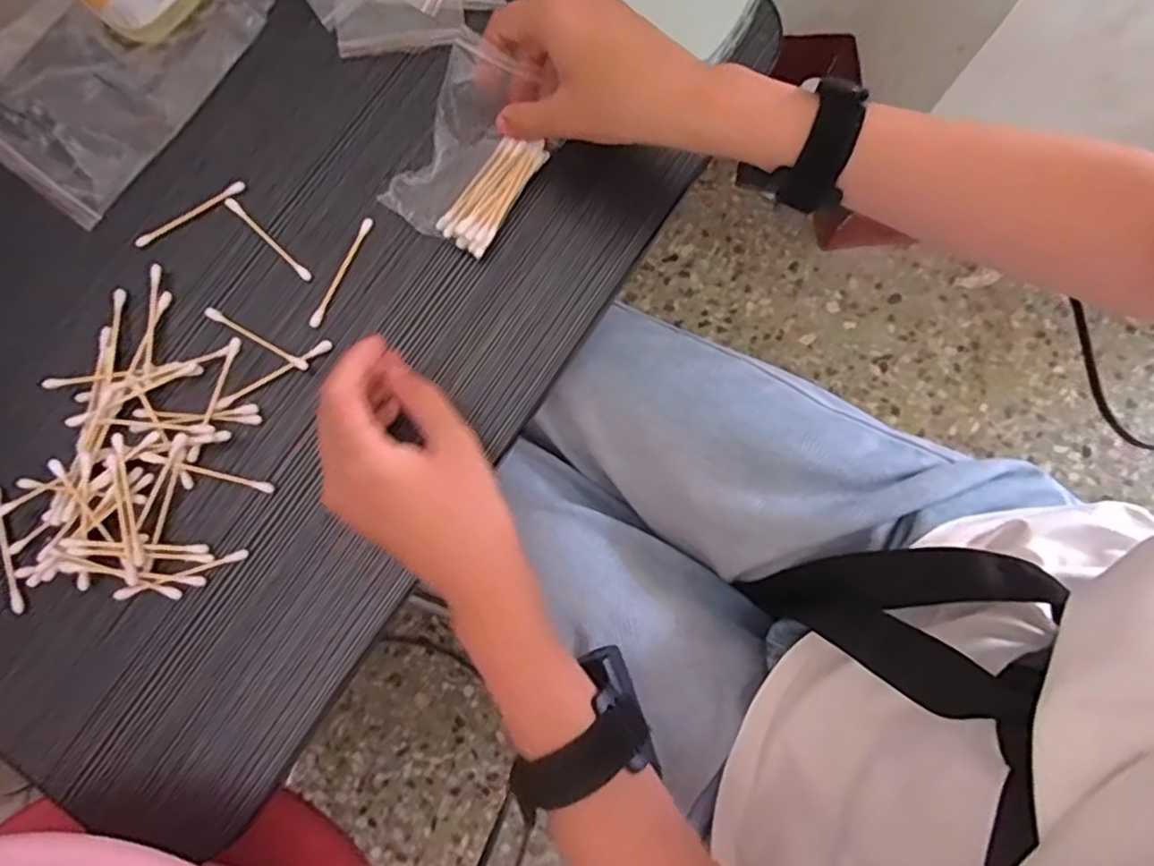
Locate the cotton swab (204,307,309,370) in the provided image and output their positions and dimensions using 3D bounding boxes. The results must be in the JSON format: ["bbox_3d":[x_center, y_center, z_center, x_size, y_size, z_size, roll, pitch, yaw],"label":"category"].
[{"bbox_3d":[-0.176,-0.052,0.367,0.067,0.004,0.005,29,81,7],"label":"cotton swab"}]

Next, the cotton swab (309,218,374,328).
[{"bbox_3d":[-0.133,-0.090,0.376,0.007,0.005,0.069,23,80,6],"label":"cotton swab"}]

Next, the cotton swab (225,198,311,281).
[{"bbox_3d":[-0.176,-0.111,0.383,0.068,0.004,0.006,43,83,9],"label":"cotton swab"}]

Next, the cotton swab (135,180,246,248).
[{"bbox_3d":[-0.223,-0.126,0.387,0.069,0.006,0.008,-33,80,-5],"label":"cotton swab"}]

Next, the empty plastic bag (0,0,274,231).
[{"bbox_3d":[-0.280,-0.226,0.401,0.126,0.013,0.171,36,82,8],"label":"empty plastic bag"}]

